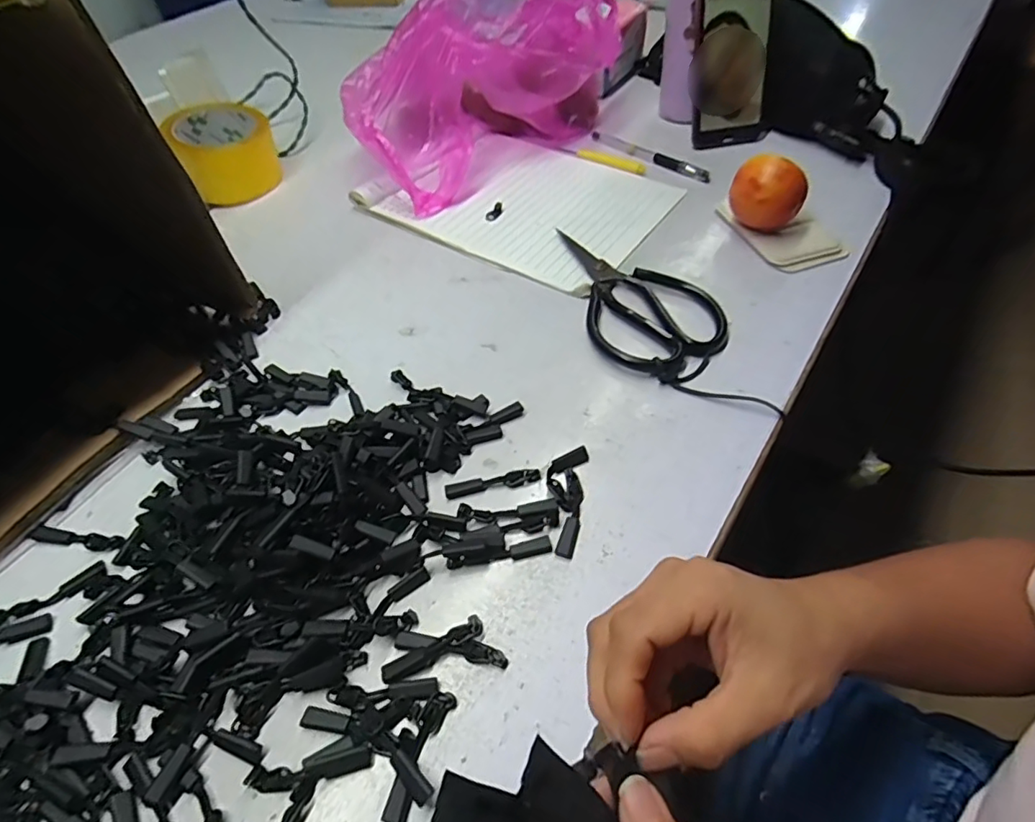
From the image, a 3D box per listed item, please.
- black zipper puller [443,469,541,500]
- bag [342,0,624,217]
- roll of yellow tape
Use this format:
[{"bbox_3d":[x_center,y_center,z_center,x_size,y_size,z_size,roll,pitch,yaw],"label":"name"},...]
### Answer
[{"bbox_3d":[-0.015,0.044,0.338,0.058,0.004,0.011,-11,51,-4],"label":"black zipper puller"},{"bbox_3d":[-0.037,-0.344,0.565,0.301,0.138,0.163,-34,56,-21],"label":"bag"},{"bbox_3d":[-0.302,-0.272,0.573,0.092,0.070,0.099,-2,51,3],"label":"roll of yellow tape"}]

